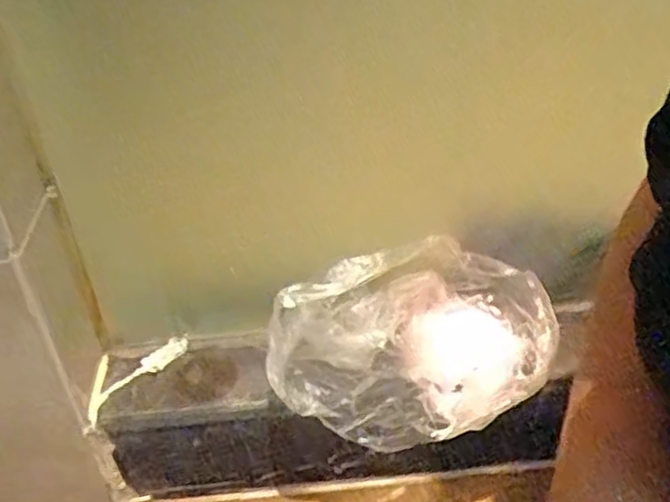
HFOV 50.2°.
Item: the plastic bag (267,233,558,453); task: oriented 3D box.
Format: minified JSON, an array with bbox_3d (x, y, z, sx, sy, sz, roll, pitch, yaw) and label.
[{"bbox_3d":[0.058,0.061,0.486,0.195,0.109,0.106,-16,40,-16],"label":"plastic bag"}]

